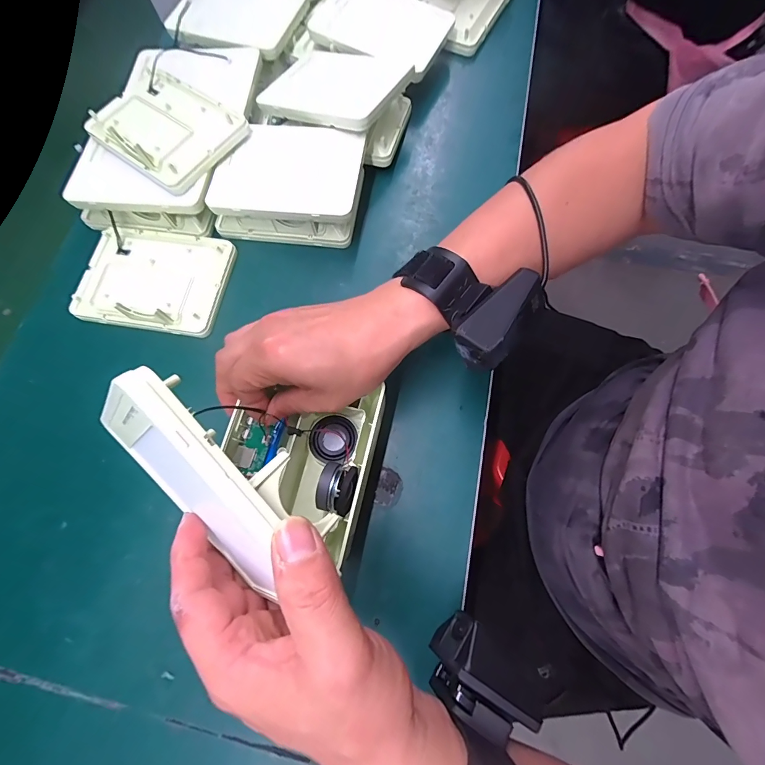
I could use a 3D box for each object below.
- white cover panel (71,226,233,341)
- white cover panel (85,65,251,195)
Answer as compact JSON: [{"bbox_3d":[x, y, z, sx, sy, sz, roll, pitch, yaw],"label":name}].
[{"bbox_3d":[-0.215,-0.099,0.358,0.132,0.016,0.099,9,73,4],"label":"white cover panel"},{"bbox_3d":[-0.208,-0.246,0.356,0.132,0.021,0.098,36,78,15],"label":"white cover panel"}]

